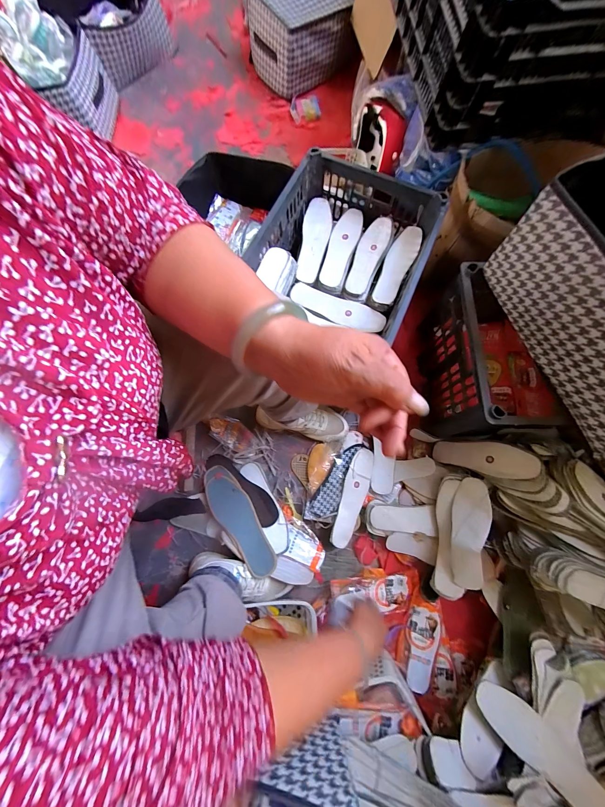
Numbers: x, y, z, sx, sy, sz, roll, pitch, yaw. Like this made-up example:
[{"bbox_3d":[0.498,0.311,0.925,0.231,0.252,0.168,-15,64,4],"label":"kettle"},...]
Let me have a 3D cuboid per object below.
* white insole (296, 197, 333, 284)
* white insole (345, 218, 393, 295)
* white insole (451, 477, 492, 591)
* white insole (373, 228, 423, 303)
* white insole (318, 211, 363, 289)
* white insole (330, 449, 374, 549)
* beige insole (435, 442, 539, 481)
[{"bbox_3d":[0.031,-0.416,0.712,0.071,0.017,0.226,8,79,2],"label":"white insole"},{"bbox_3d":[0.164,-0.371,0.695,0.063,0.025,0.191,24,95,6],"label":"white insole"},{"bbox_3d":[0.342,0.265,0.572,0.022,0.067,0.211,20,78,-40],"label":"white insole"},{"bbox_3d":[0.230,-0.338,0.682,0.063,0.008,0.189,27,95,20],"label":"white insole"},{"bbox_3d":[0.098,-0.396,0.710,0.066,0.011,0.190,21,97,5],"label":"white insole"},{"bbox_3d":[0.125,0.226,0.673,0.063,0.012,0.228,25,75,-18],"label":"white insole"},{"bbox_3d":[0.377,0.114,0.598,0.014,0.206,0.065,3,92,-30],"label":"beige insole"}]

